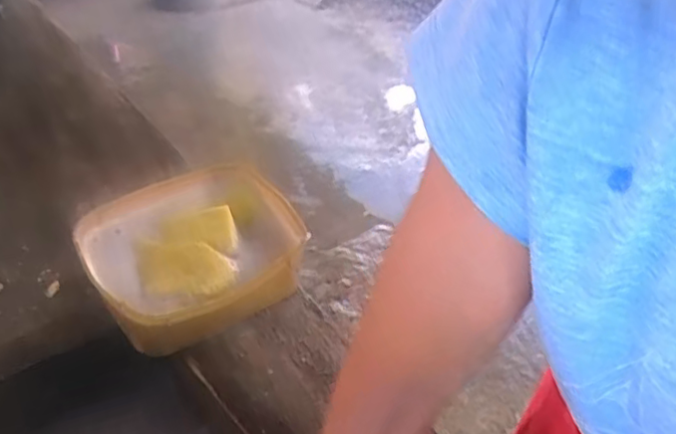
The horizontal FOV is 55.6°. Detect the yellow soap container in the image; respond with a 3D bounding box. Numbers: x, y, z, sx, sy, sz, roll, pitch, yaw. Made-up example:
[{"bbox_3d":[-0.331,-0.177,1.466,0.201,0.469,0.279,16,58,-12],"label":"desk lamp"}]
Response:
[{"bbox_3d":[-0.141,0.041,0.639,0.204,0.077,0.171,-19,45,-27],"label":"yellow soap container"}]

